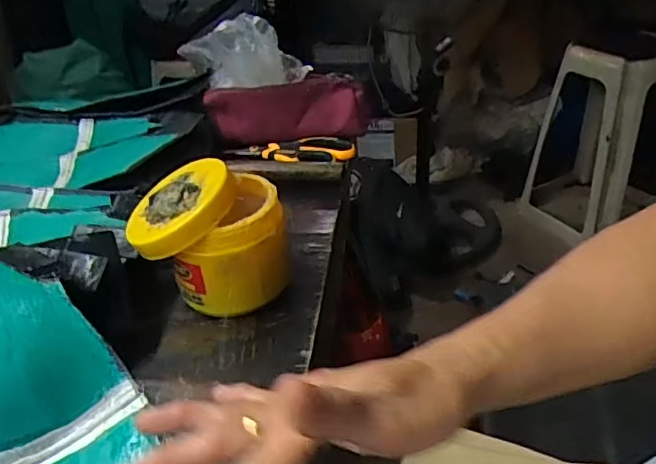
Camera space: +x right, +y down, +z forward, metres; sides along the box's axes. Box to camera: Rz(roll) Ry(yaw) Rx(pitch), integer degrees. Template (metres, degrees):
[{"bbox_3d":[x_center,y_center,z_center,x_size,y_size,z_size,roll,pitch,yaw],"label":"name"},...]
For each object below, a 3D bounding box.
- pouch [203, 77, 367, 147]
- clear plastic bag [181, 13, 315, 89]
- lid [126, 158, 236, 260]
[{"bbox_3d":[-0.049,-0.150,0.706,0.196,0.077,0.034,-9,35,-7],"label":"pouch"},{"bbox_3d":[-0.100,-0.215,0.678,0.152,0.081,0.059,-4,35,1],"label":"clear plastic bag"},{"bbox_3d":[-0.112,-0.024,0.428,0.086,0.018,0.085,-17,44,17],"label":"lid"}]

